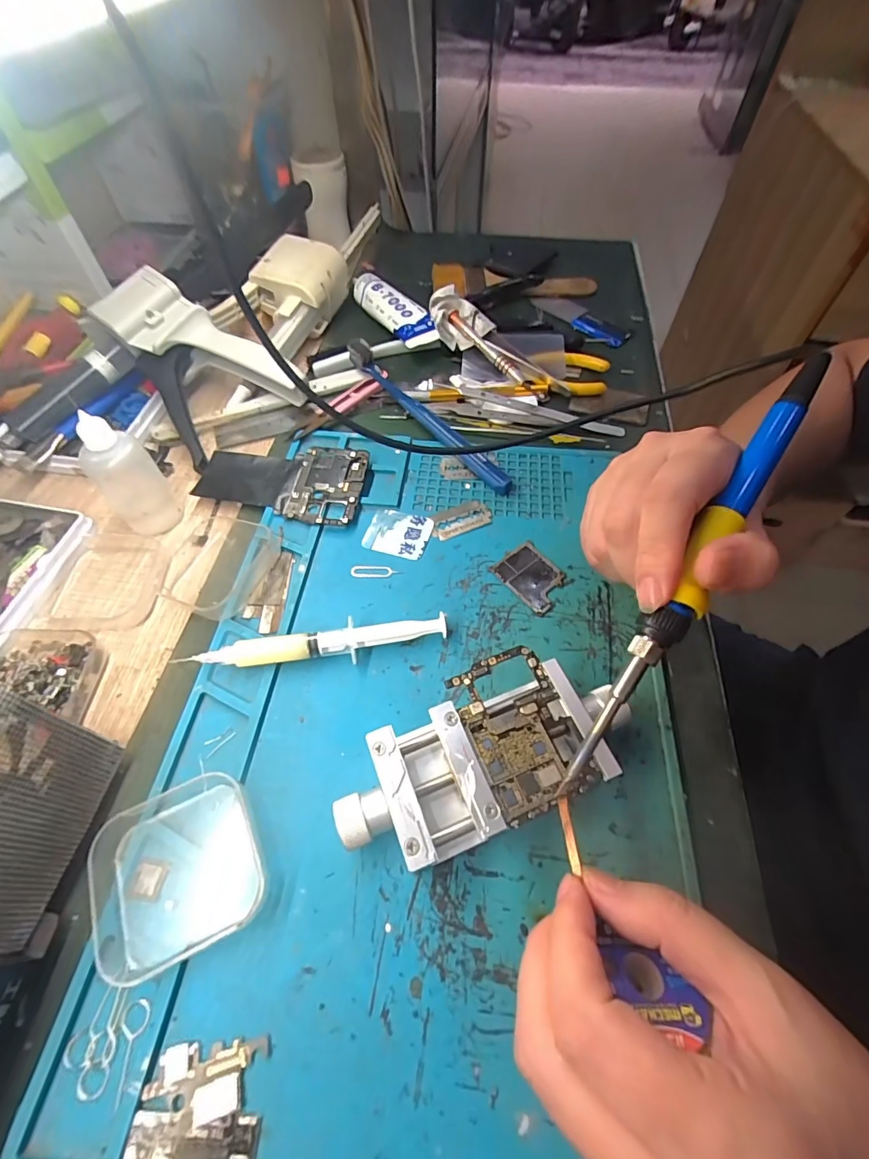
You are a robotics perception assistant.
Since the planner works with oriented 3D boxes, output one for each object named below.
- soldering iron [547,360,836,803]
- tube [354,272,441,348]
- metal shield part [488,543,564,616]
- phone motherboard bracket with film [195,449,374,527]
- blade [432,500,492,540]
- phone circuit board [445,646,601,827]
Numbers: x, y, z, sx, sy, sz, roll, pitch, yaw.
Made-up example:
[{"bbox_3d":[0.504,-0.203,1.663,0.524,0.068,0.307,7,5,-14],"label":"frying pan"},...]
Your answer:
[{"bbox_3d":[0.110,-0.005,0.195,0.016,0.015,0.212,30,86,16],"label":"soldering iron"},{"bbox_3d":[-0.035,-0.245,0.431,0.032,0.027,0.114,-27,61,-16],"label":"tube"},{"bbox_3d":[0.060,-0.002,0.288,0.032,0.004,0.042,-35,64,-21],"label":"metal shield part"},{"bbox_3d":[-0.105,-0.071,0.329,0.113,0.009,0.064,11,57,7],"label":"phone motherboard bracket with film"},{"bbox_3d":[0.018,-0.041,0.313,0.041,0.004,0.021,-21,59,-13],"label":"blade"},{"bbox_3d":[0.038,0.066,0.212,0.045,0.004,0.067,-21,59,-12],"label":"phone circuit board"}]

